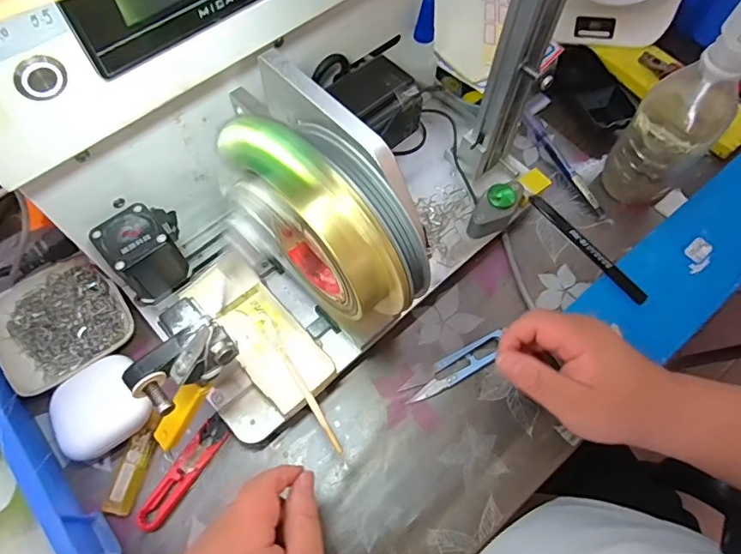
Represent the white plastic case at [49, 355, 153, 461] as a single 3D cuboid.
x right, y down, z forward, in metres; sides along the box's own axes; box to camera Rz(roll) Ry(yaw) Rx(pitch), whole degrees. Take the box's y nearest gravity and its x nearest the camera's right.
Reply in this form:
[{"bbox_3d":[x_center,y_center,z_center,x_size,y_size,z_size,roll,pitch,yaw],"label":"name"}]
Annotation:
[{"bbox_3d":[-0.203,0.097,0.374,0.060,0.020,0.062,-31,69,-15],"label":"white plastic case"}]

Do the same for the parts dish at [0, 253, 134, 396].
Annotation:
[{"bbox_3d":[-0.252,0.036,0.406,0.098,0.019,0.095,-33,70,-16],"label":"parts dish"}]

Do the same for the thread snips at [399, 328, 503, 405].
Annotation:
[{"bbox_3d":[0.072,0.074,0.410,0.097,0.009,0.024,-30,71,-12],"label":"thread snips"}]

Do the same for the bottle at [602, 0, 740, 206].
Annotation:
[{"bbox_3d":[0.258,-0.140,0.392,0.063,0.204,0.058,42,71,17],"label":"bottle"}]

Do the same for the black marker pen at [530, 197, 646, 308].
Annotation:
[{"bbox_3d":[0.186,-0.026,0.428,0.011,0.008,0.125,-38,71,-18],"label":"black marker pen"}]

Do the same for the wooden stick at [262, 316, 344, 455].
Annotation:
[{"bbox_3d":[-0.052,0.076,0.367,0.009,0.009,0.129,-29,52,-13],"label":"wooden stick"}]

